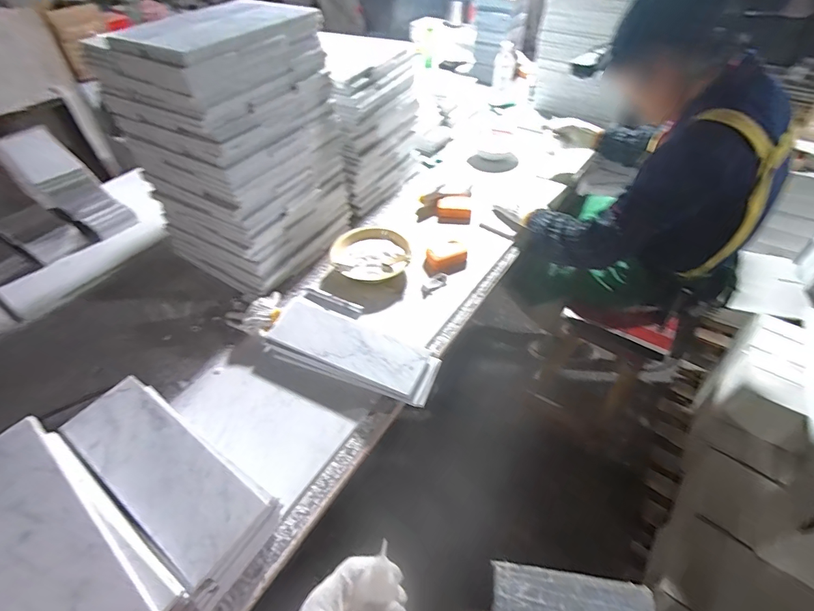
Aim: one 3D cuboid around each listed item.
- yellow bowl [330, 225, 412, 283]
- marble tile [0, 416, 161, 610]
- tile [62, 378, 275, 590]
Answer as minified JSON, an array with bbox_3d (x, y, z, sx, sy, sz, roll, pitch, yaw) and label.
[{"bbox_3d":[-0.084,-0.118,0.948,0.184,0.067,0.164,-4,49,-2],"label":"yellow bowl"},{"bbox_3d":[-0.379,0.234,0.406,0.303,0.014,0.108,27,57,27],"label":"marble tile"},{"bbox_3d":[-0.316,0.198,0.509,0.292,0.016,0.101,26,55,28],"label":"tile"}]

